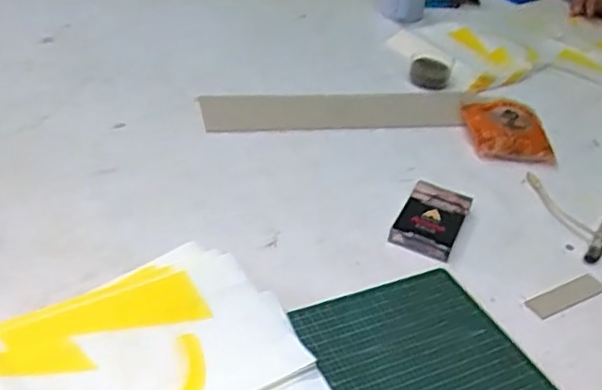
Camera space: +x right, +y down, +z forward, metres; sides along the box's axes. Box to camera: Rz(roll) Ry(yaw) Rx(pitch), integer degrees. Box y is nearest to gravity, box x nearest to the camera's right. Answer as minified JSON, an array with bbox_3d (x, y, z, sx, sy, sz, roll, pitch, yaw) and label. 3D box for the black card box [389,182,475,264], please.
[{"bbox_3d":[0.131,0.025,0.638,0.059,0.021,0.095,20,37,17],"label":"black card box"}]

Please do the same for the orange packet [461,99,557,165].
[{"bbox_3d":[0.251,-0.081,0.789,0.093,0.034,0.109,2,36,-7],"label":"orange packet"}]

